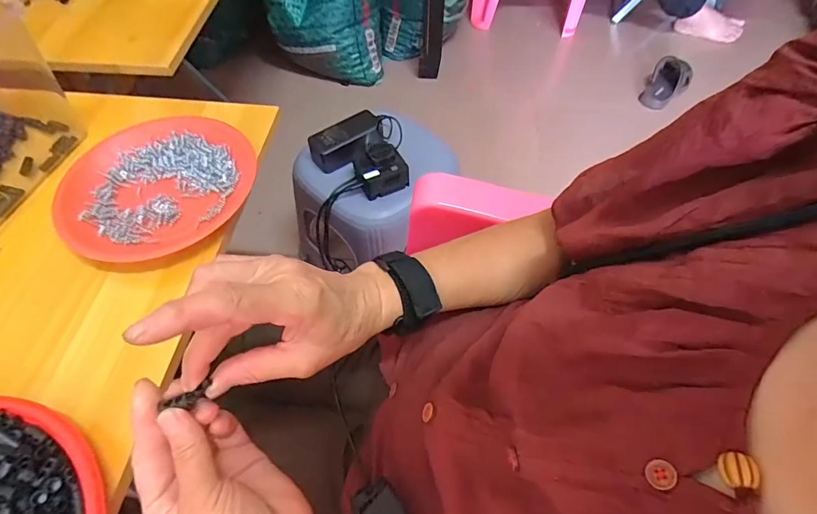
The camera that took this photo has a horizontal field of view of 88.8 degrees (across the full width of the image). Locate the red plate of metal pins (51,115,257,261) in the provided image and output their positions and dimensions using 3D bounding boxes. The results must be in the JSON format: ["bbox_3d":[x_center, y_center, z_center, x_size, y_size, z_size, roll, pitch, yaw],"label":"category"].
[{"bbox_3d":[-0.263,-0.078,0.442,0.173,0.025,0.189,0,59,0],"label":"red plate of metal pins"}]

